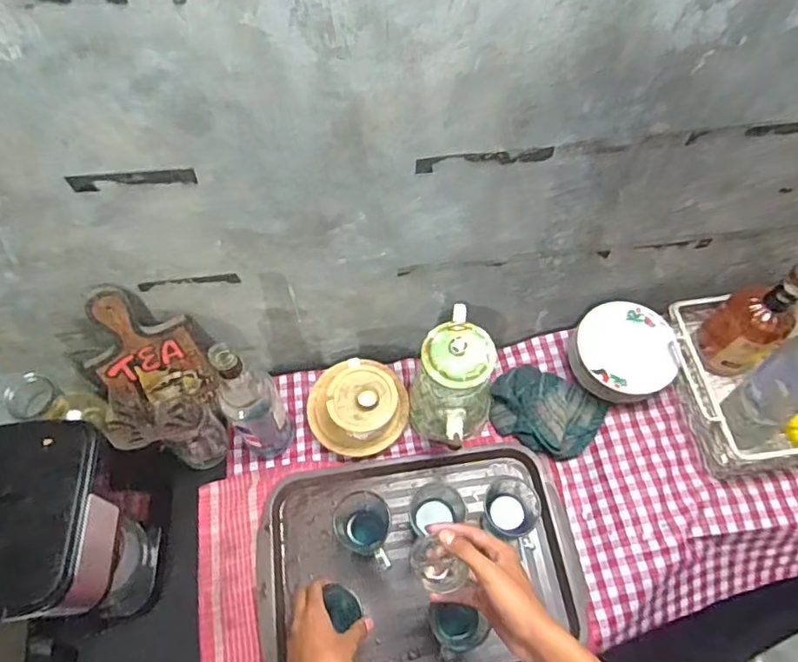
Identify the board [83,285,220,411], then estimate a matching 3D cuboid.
[{"bbox_3d":[-0.337,0.039,0.769,0.130,0.238,0.030,-28,47,-18],"label":"board"}]

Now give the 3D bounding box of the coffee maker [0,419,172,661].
[{"bbox_3d":[-0.394,0.241,0.689,0.133,0.244,0.204,-7,62,-4],"label":"coffee maker"}]

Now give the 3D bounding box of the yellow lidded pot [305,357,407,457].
[{"bbox_3d":[-0.060,0.109,0.847,0.151,0.111,0.133,-19,63,-10],"label":"yellow lidded pot"}]

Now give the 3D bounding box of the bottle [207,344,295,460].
[{"bbox_3d":[-0.201,0.087,0.770,0.070,0.278,0.081,-25,64,-13],"label":"bottle"}]

